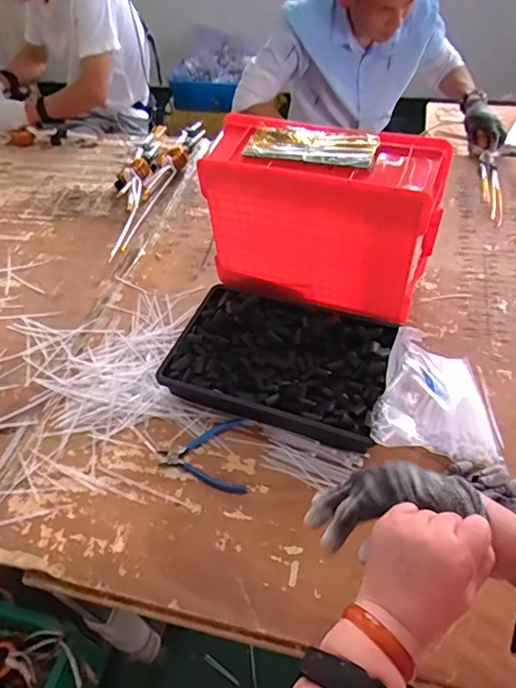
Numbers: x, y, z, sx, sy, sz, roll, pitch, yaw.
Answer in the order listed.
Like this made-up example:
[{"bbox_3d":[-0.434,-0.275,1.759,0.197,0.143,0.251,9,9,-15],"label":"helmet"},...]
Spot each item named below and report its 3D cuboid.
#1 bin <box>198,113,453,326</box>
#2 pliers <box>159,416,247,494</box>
[{"bbox_3d":[0.116,-0.218,0.924,0.391,0.297,0.147,15,51,16],"label":"bin"},{"bbox_3d":[-0.086,0.178,0.785,0.131,0.007,0.129,-5,49,-1],"label":"pliers"}]

